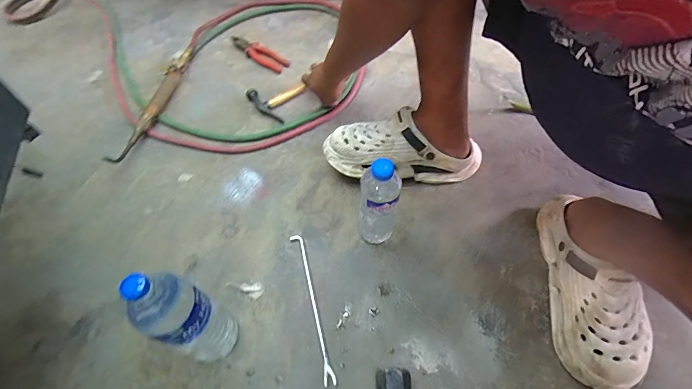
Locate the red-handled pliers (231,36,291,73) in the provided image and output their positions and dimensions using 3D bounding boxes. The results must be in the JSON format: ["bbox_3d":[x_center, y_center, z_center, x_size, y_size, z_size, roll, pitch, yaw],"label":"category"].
[{"bbox_3d":[-0.233,-0.379,0.956,0.207,0.018,0.055,31,64,21],"label":"red-handled pliers"}]

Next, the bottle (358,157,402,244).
[{"bbox_3d":[0.053,0.021,0.582,0.065,0.209,0.057,1,58,3],"label":"bottle"}]

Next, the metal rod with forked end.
[{"bbox_3d":[-0.057,0.180,0.603,0.021,0.008,0.258,-16,58,-6],"label":"metal rod with forked end"}]

